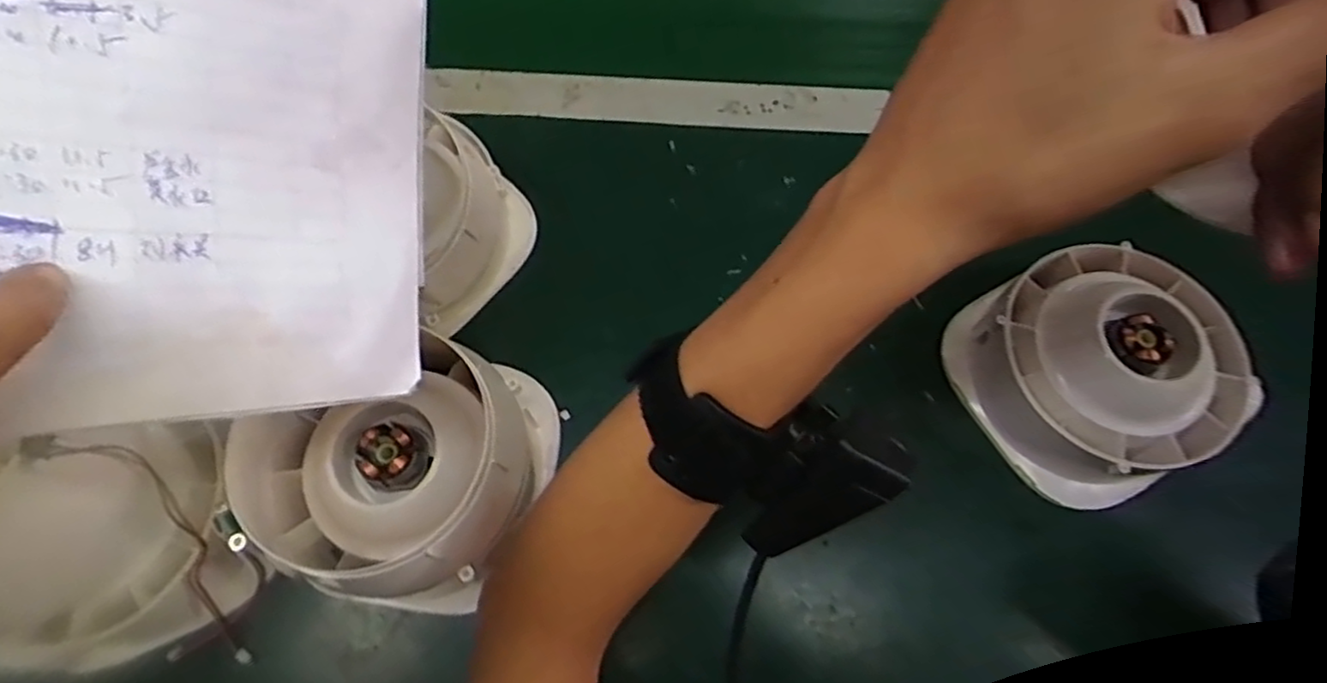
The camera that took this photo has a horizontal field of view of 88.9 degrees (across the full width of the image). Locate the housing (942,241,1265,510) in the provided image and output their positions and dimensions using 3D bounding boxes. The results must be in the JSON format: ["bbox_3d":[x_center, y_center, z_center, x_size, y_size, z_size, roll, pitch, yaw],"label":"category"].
[{"bbox_3d":[0.246,0.016,0.387,0.121,0.082,0.130,-28,72,-12],"label":"housing"}]

